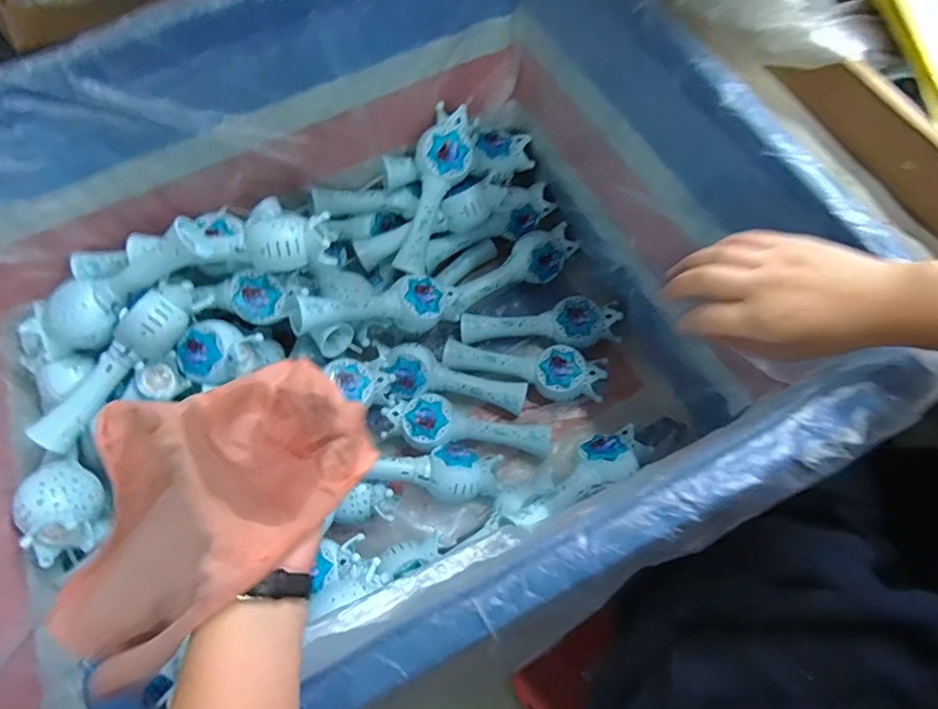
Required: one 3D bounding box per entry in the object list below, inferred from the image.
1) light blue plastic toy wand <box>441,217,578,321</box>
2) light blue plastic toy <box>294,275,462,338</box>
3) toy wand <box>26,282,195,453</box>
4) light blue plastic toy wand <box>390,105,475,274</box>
[{"bbox_3d":[0.064,-0.117,0.793,0.234,0.046,0.073,-40,72,-13],"label":"light blue plastic toy wand"},{"bbox_3d":[-0.119,-0.060,0.703,0.221,0.056,0.071,-11,65,-28],"label":"light blue plastic toy"},{"bbox_3d":[-0.405,0.008,0.610,0.052,0.058,0.229,37,73,15],"label":"toy wand"},{"bbox_3d":[-0.051,-0.226,0.735,0.072,0.049,0.229,21,97,10],"label":"light blue plastic toy wand"}]

